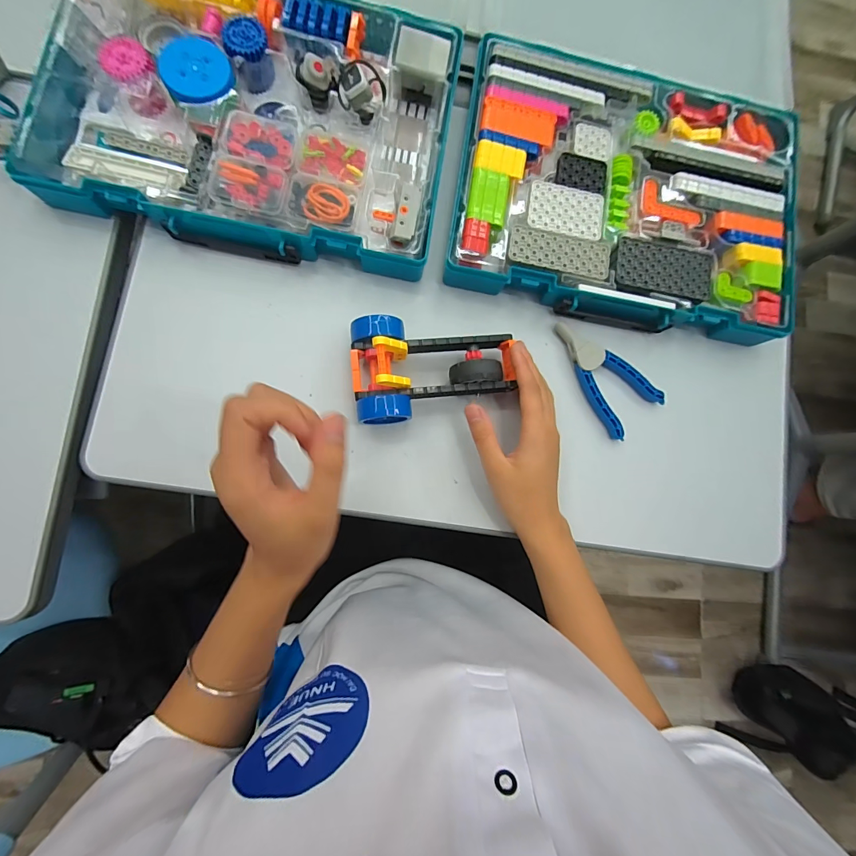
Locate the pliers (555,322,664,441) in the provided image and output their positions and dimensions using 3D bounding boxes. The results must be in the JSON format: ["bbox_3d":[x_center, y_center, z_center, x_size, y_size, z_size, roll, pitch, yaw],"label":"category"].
[{"bbox_3d":[0.184,-0.060,0.401,0.066,0.016,0.127,-32,89,-8],"label":"pliers"}]

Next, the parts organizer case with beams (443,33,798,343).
[{"bbox_3d":[0.208,-0.246,0.409,0.356,0.039,0.276,9,84,-5],"label":"parts organizer case with beams"}]

